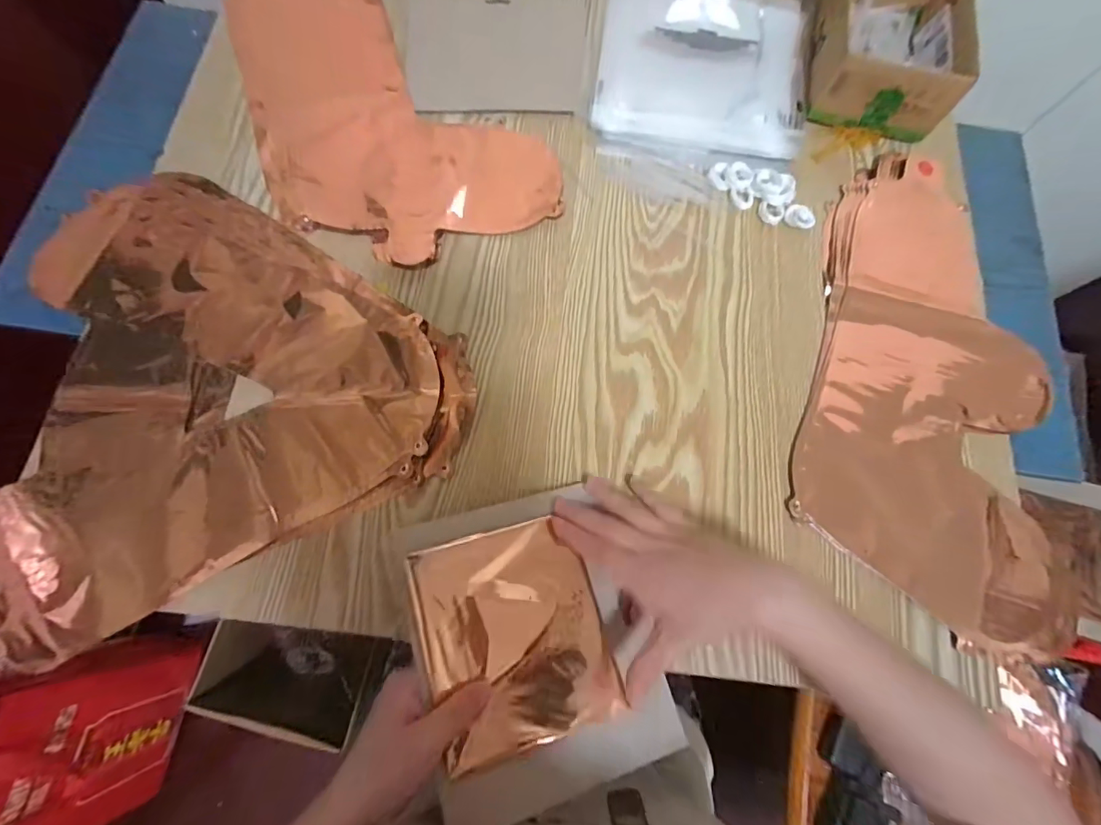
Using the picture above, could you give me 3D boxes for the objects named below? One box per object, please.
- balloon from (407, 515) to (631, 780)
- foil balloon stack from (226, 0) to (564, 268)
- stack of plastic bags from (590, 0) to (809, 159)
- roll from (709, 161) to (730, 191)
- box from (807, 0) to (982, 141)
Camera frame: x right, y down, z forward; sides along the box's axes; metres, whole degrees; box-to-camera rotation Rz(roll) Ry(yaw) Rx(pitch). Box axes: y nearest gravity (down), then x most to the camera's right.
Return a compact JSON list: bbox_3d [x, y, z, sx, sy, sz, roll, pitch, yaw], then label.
[{"bbox_3d":[-0.024,0.153,0.336,0.119,0.032,0.140,-15,75,-7],"label":"balloon"},{"bbox_3d":[-0.187,-0.325,0.492,0.239,0.010,0.419,-28,77,-10],"label":"foil balloon stack"},{"bbox_3d":[0.165,-0.379,0.520,0.219,0.014,0.233,9,73,0],"label":"stack of plastic bags"},{"bbox_3d":[0.167,-0.235,0.481,0.020,0.007,0.029,-3,74,-3],"label":"roll"},{"bbox_3d":[0.350,-0.393,0.502,0.129,0.062,0.205,15,73,2],"label":"box"}]

